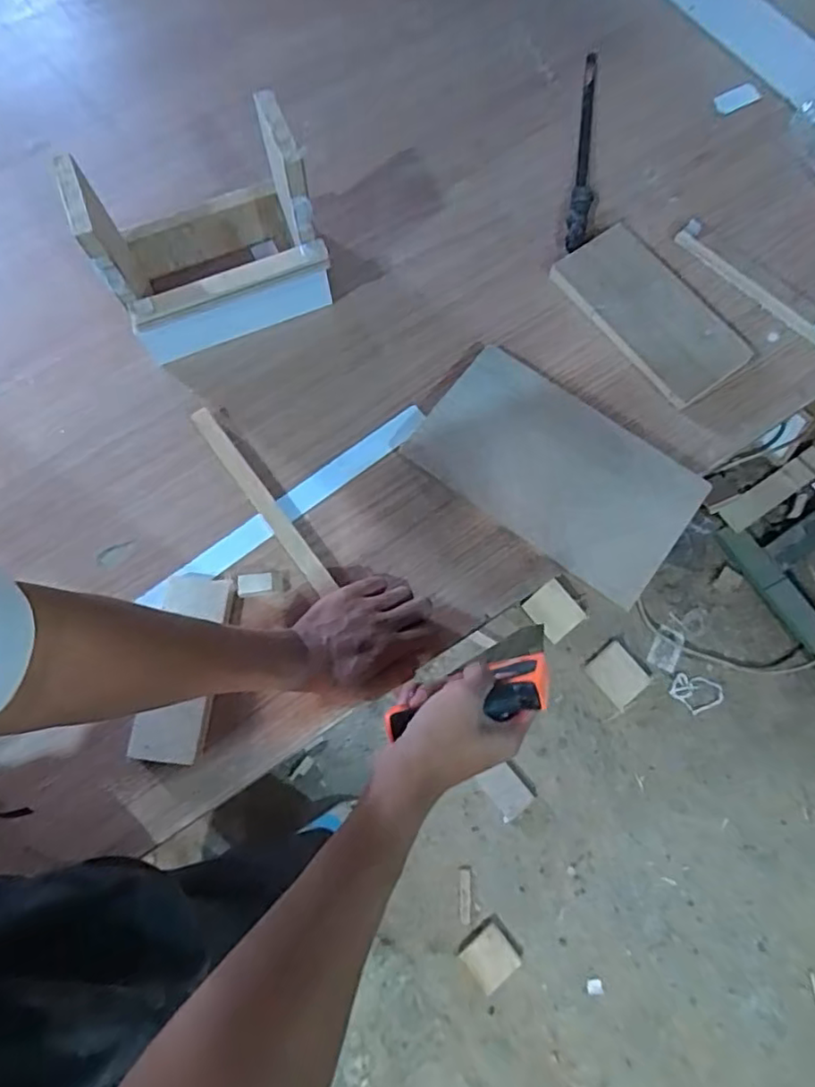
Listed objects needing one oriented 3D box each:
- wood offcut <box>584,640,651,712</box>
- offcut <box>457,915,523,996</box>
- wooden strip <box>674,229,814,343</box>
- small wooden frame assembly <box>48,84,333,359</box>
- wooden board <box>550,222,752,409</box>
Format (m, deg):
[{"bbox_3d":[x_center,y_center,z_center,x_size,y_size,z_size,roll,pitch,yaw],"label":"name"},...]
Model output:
[{"bbox_3d":[0.438,0.273,1.305,0.092,0.014,0.117,-39,76,-9],"label":"wood offcut"},{"bbox_3d":[0.158,0.770,1.179,0.102,0.017,0.093,-40,76,-9],"label":"offcut"},{"bbox_3d":[0.374,-0.277,0.675,0.024,0.017,0.199,-44,77,-10],"label":"wooden strip"},{"bbox_3d":[-0.199,-0.307,0.630,0.206,0.169,0.133,-22,74,-4],"label":"small wooden frame assembly"},{"bbox_3d":[0.253,-0.241,0.653,0.096,0.022,0.202,-35,76,-8],"label":"wooden board"}]

